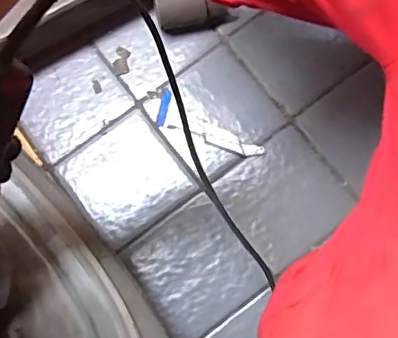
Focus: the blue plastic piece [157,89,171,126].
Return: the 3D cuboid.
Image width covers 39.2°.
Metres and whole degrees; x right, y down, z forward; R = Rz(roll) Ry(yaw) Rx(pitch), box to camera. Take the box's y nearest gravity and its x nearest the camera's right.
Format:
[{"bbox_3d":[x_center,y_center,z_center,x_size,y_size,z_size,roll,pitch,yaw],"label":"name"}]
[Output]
[{"bbox_3d":[-0.049,-0.088,0.789,0.013,0.005,0.054,12,76,5],"label":"blue plastic piece"}]

